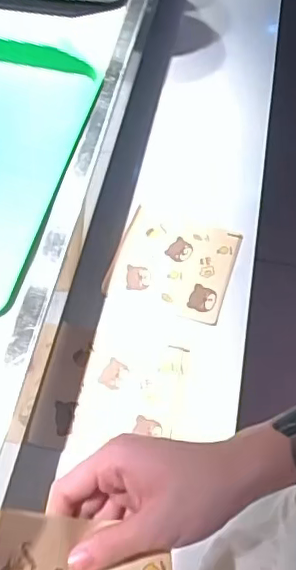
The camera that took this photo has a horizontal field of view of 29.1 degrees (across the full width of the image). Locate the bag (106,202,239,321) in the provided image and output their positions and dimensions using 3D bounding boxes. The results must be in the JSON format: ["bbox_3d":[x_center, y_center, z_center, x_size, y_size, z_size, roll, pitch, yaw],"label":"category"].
[{"bbox_3d":[0.033,-0.031,0.697,0.137,0.013,0.134,15,58,10],"label":"bag"}]

